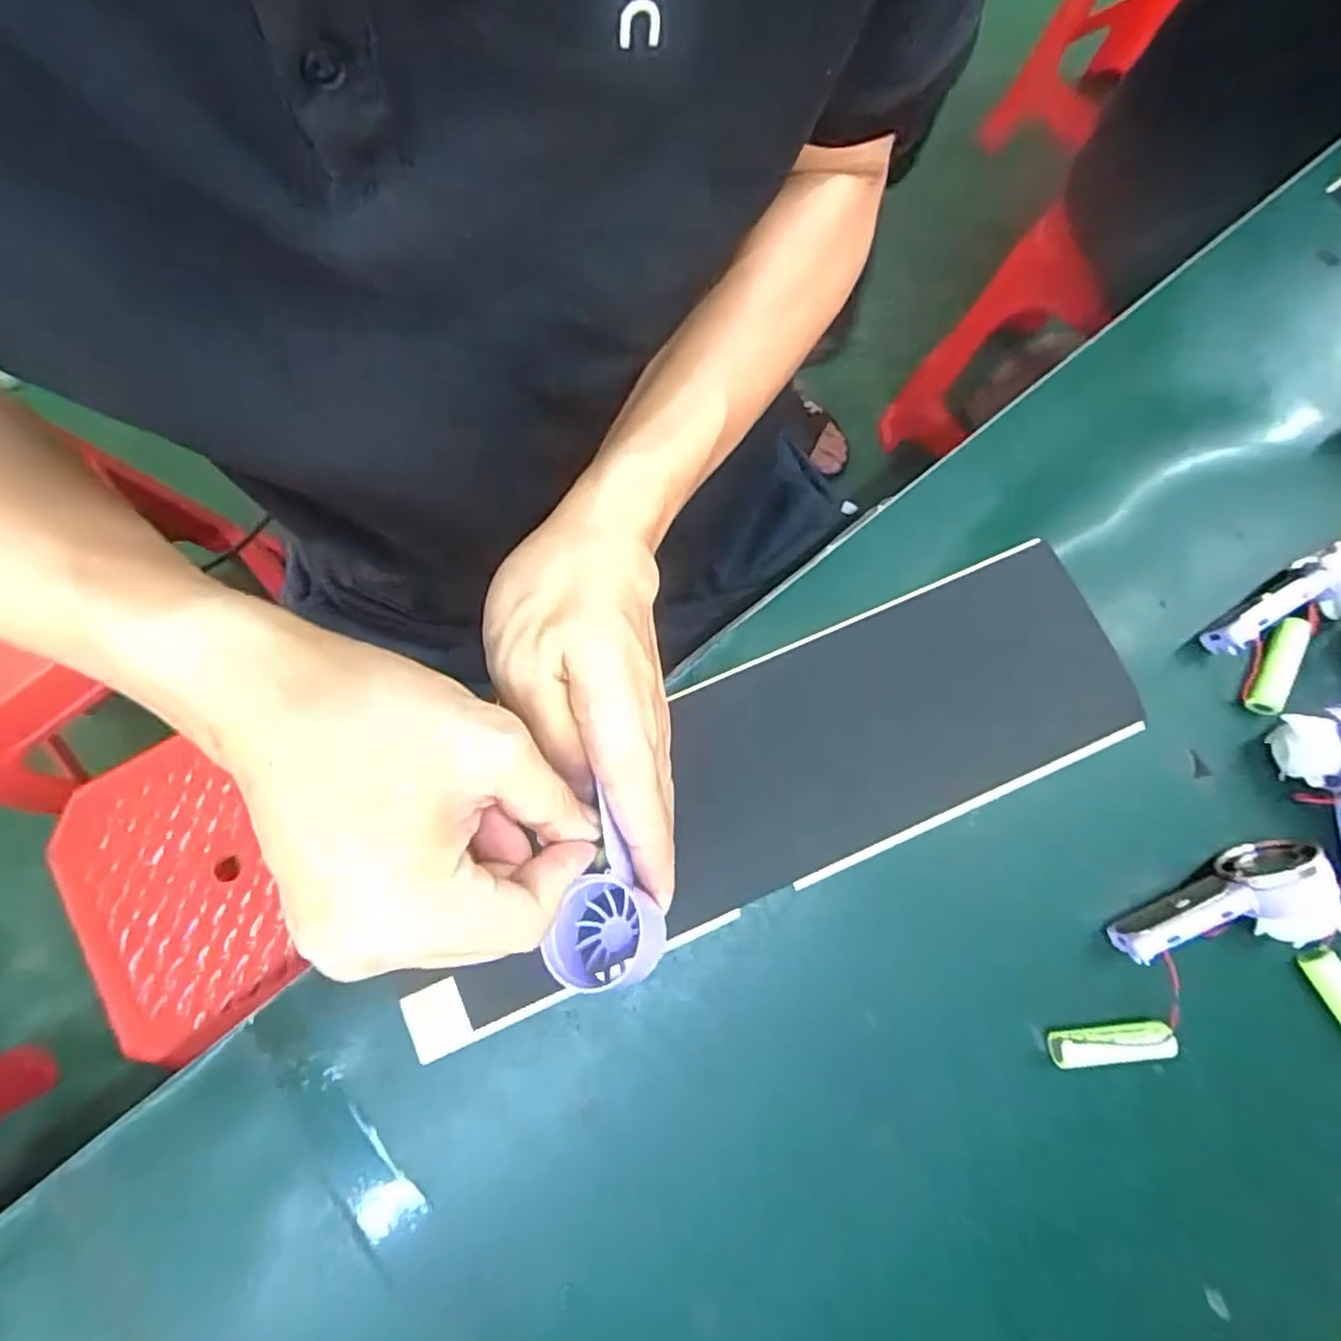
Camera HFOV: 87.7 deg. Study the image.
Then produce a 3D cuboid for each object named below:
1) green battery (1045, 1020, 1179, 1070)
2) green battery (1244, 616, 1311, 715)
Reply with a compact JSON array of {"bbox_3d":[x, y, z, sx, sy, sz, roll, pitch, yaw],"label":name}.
[{"bbox_3d":[0.194,0.164,0.308,0.050,0.017,0.014,-5,77,-1],"label":"green battery"},{"bbox_3d":[0.305,-0.003,0.354,0.016,0.013,0.053,29,79,6],"label":"green battery"}]

